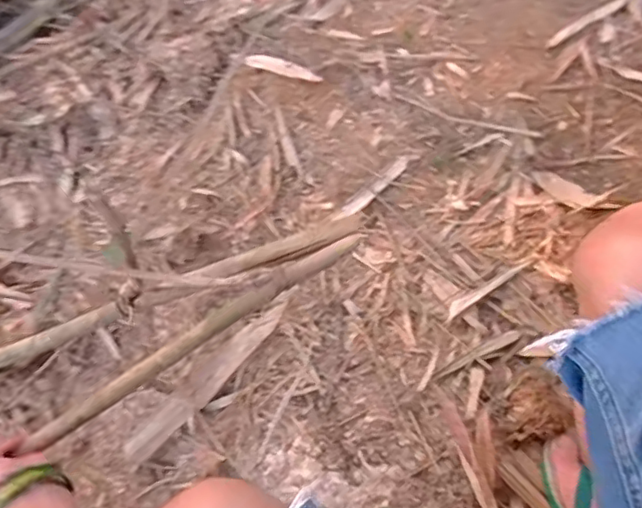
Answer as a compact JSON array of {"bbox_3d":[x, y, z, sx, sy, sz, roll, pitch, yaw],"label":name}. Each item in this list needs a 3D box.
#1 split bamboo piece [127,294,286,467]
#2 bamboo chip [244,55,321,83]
[{"bbox_3d":[-0.154,0.172,0.814,0.045,0.014,0.280,36,74,27],"label":"split bamboo piece"},{"bbox_3d":[-0.072,-0.341,1.088,0.172,0.015,0.031,26,79,30],"label":"bamboo chip"}]

